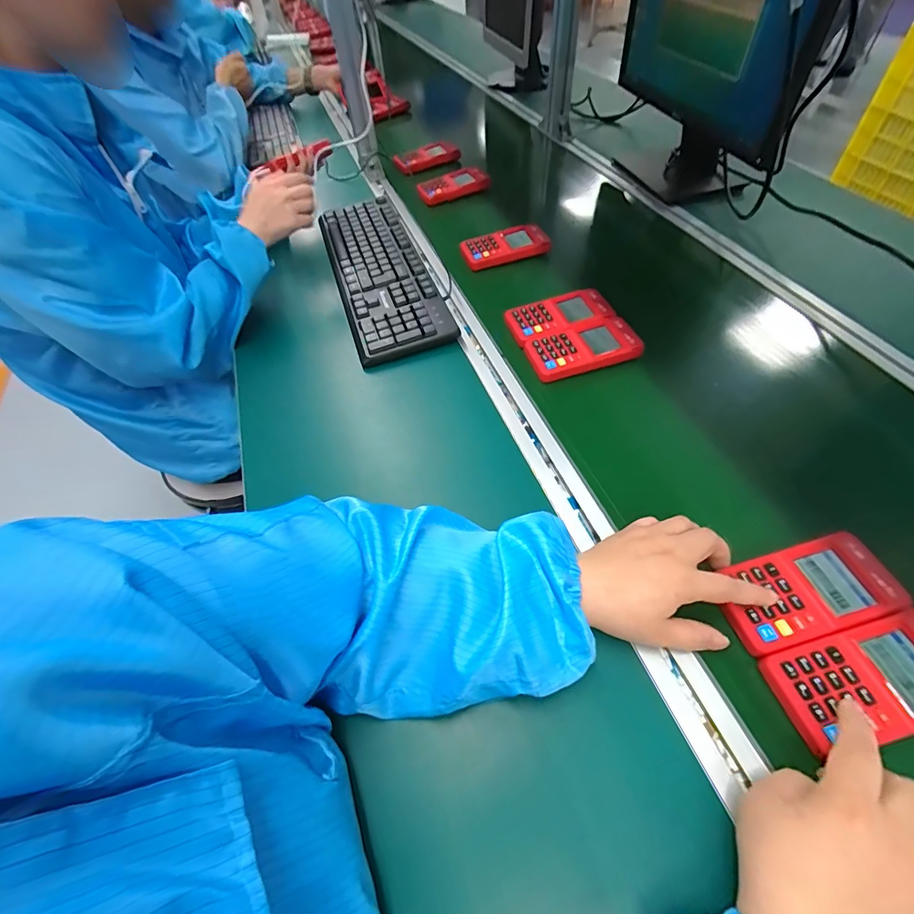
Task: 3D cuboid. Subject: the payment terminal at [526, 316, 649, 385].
[{"bbox_3d":[0.160,-0.137,0.557,0.136,0.020,0.071,-14,55,-6],"label":"payment terminal"}]

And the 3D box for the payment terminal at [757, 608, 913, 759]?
[{"bbox_3d":[0.307,0.163,0.326,0.139,0.015,0.070,-12,55,-1],"label":"payment terminal"}]

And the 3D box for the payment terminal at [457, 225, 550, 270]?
[{"bbox_3d":[0.079,-0.338,0.714,0.136,0.024,0.079,-15,55,-6],"label":"payment terminal"}]

